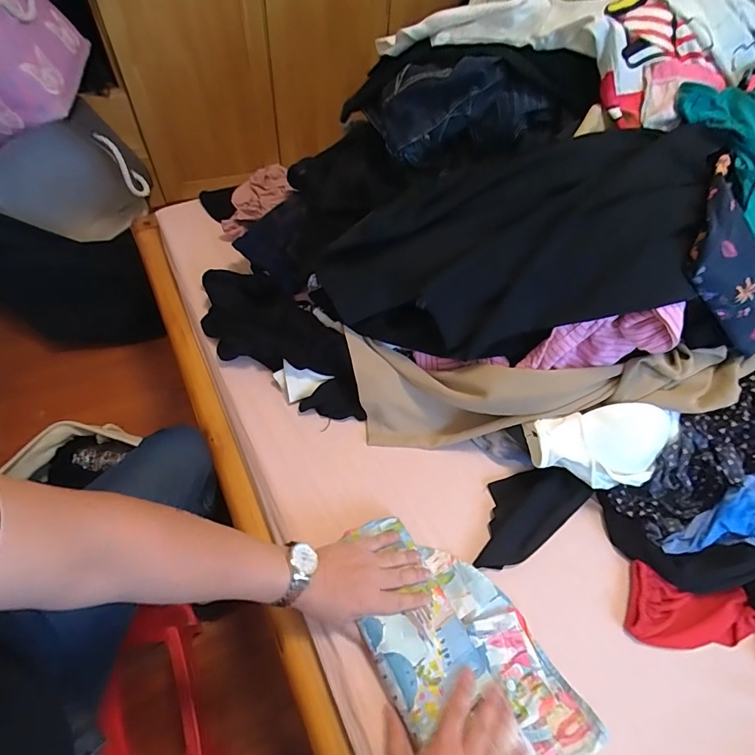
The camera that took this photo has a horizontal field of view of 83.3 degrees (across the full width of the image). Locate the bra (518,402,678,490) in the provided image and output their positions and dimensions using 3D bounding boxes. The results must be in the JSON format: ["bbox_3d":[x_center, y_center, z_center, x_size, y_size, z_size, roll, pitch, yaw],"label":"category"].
[{"bbox_3d":[0.328,0.102,0.617,0.196,0.100,0.087,0,55,-6],"label":"bra"}]

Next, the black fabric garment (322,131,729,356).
[{"bbox_3d":[0.170,-0.166,0.613,0.519,0.250,0.120,-10,12,25],"label":"black fabric garment"}]

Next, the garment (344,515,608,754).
[{"bbox_3d":[0.095,0.328,0.520,0.186,0.027,0.342,-24,60,-20],"label":"garment"}]

